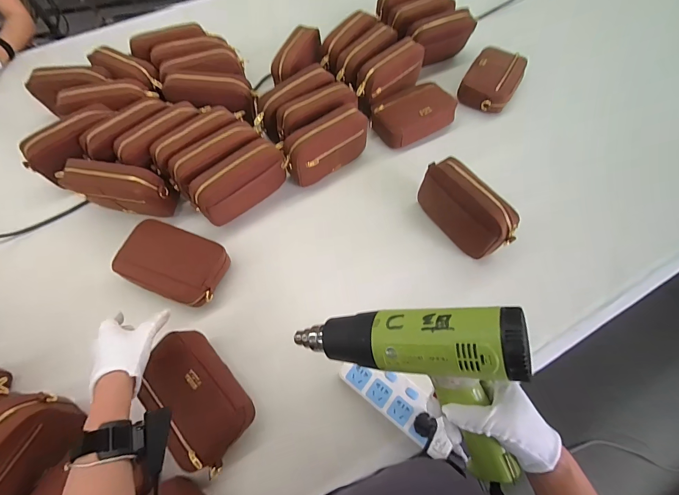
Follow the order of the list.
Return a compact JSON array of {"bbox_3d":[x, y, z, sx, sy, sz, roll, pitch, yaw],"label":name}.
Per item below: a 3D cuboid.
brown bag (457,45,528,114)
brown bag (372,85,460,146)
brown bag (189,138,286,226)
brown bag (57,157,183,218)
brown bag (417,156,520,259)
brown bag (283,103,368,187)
[{"bbox_3d":[0.394,-0.434,0.853,0.126,0.066,0.172,29,67,14],"label":"brown bag"},{"bbox_3d":[0.172,-0.324,0.795,0.179,0.067,0.126,-26,66,-12],"label":"brown bag"},{"bbox_3d":[-0.203,-0.127,0.682,0.197,0.124,0.062,-36,69,-16],"label":"brown bag"},{"bbox_3d":[-0.446,-0.114,0.669,0.195,0.119,0.060,8,64,4],"label":"brown bag"},{"bbox_3d":[0.246,-0.072,0.652,0.061,0.133,0.202,-32,67,-14],"label":"brown bag"},{"bbox_3d":[-0.032,-0.217,0.713,0.192,0.115,0.064,-35,68,-16],"label":"brown bag"}]

